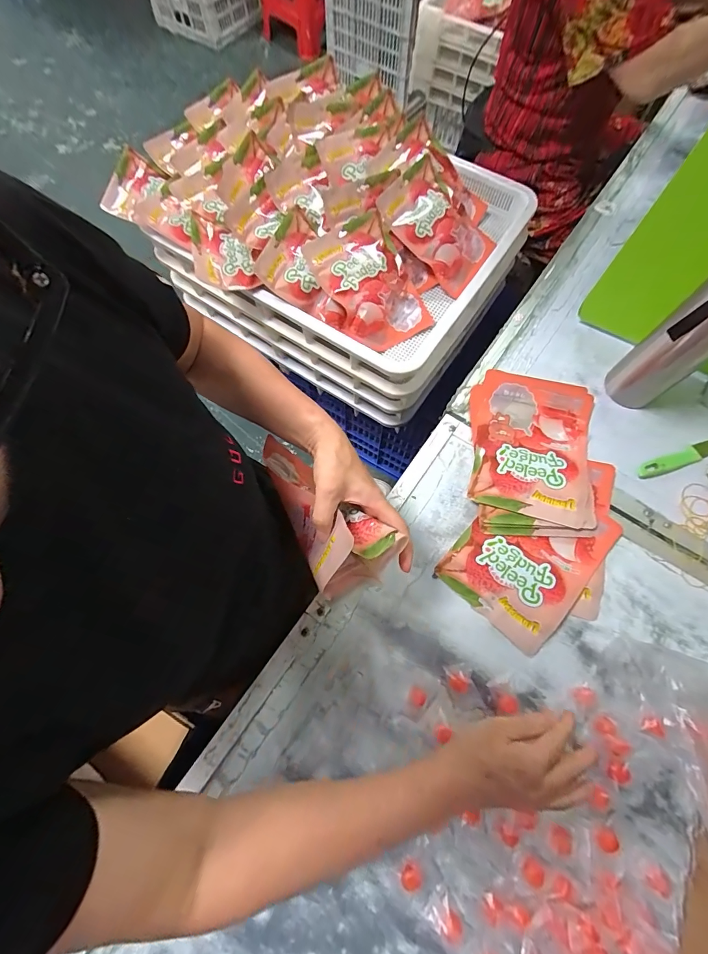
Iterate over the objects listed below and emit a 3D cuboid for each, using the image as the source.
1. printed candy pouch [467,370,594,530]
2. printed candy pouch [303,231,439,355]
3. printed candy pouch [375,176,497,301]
[{"bbox_3d":[0.266,-0.048,0.561,0.161,0.020,0.223,13,71,5],"label":"printed candy pouch"},{"bbox_3d":[0.028,-0.335,0.666,0.147,0.029,0.217,-34,98,-9],"label":"printed candy pouch"},{"bbox_3d":[0.151,-0.454,0.692,0.211,0.027,0.139,38,83,-12],"label":"printed candy pouch"}]

